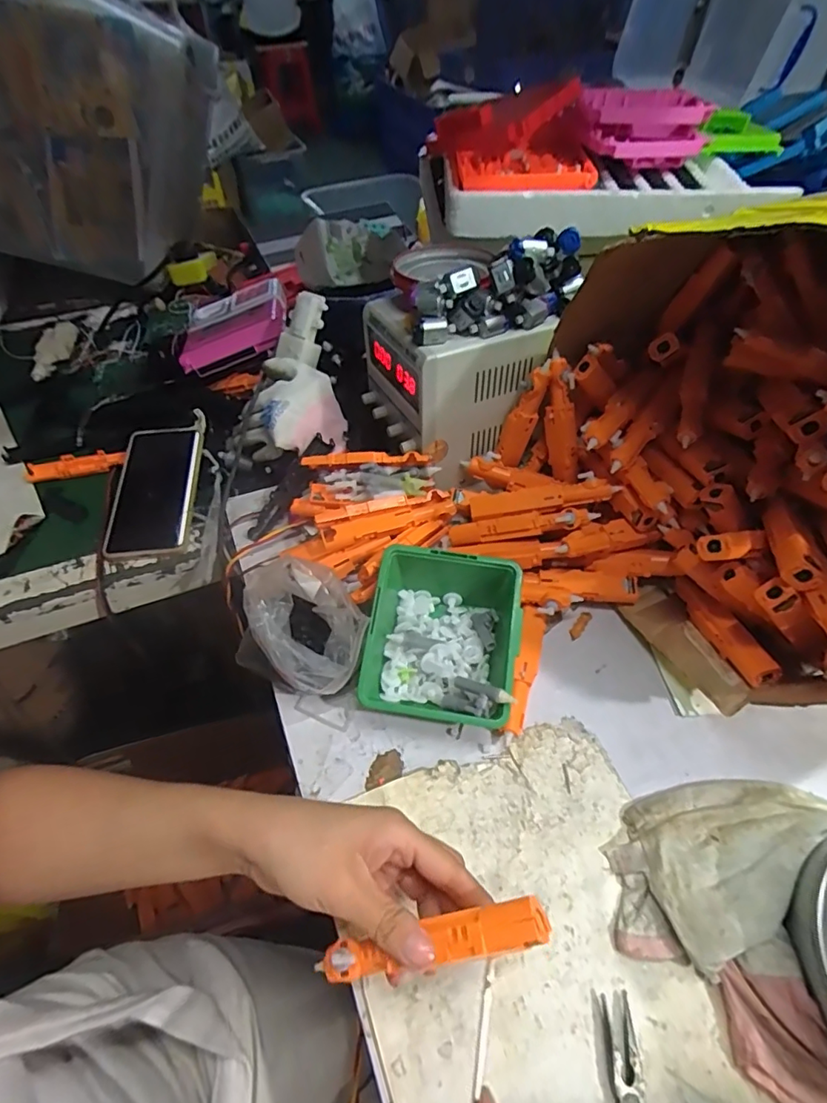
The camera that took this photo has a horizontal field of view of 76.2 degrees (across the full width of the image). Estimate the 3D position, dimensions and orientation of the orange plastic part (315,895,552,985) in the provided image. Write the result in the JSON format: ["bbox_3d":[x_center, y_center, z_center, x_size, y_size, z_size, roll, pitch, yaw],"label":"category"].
[{"bbox_3d":[0.007,0.199,0.267,0.122,0.015,0.019,-23,54,14],"label":"orange plastic part"}]

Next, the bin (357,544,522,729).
[{"bbox_3d":[0.024,0.068,0.414,0.114,0.071,0.125,9,55,8],"label":"bin"}]

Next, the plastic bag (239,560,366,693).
[{"bbox_3d":[-0.084,0.061,0.411,0.103,0.081,0.084,24,59,17],"label":"plastic bag"}]

